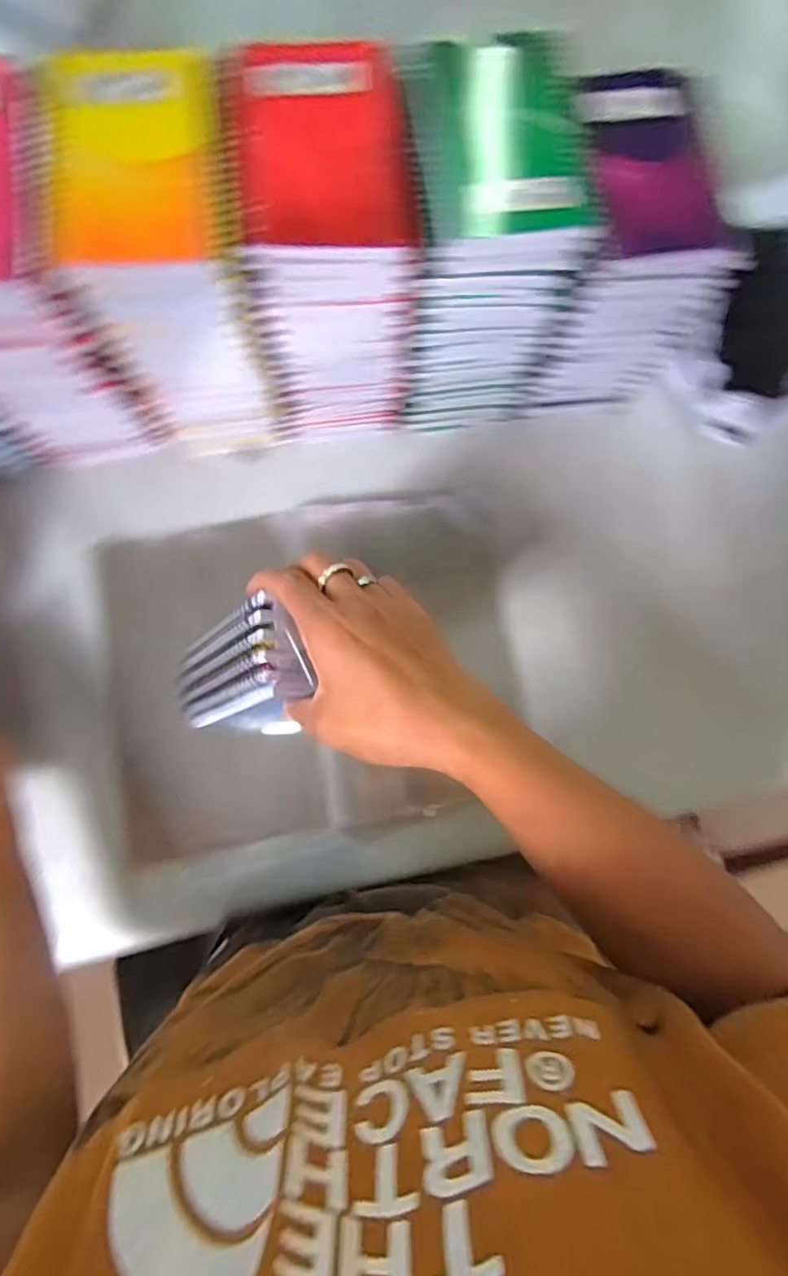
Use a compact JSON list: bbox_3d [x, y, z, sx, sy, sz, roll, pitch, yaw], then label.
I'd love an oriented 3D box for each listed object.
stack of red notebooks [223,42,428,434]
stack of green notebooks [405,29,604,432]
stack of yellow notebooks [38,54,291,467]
[{"bbox_3d":[-0.042,-0.253,0.408,0.099,0.189,0.136,-5,83,-3],"label":"stack of red notebooks"},{"bbox_3d":[0.056,-0.265,0.427,0.101,0.203,0.149,-5,83,-3],"label":"stack of green notebooks"},{"bbox_3d":[-0.139,-0.235,0.406,0.098,0.201,0.130,-11,83,-4],"label":"stack of yellow notebooks"}]

